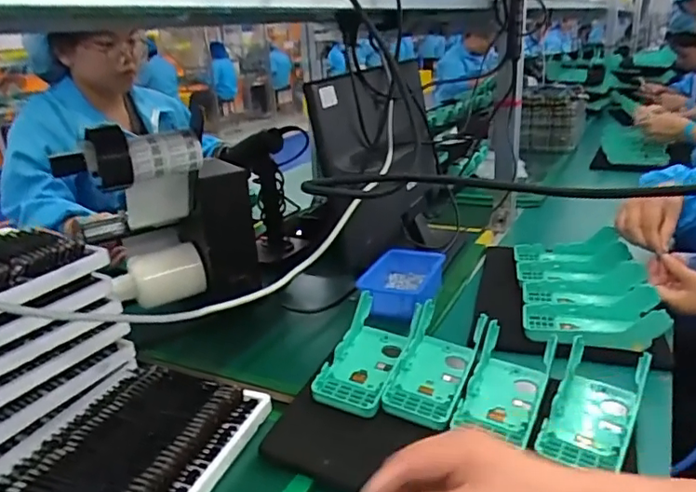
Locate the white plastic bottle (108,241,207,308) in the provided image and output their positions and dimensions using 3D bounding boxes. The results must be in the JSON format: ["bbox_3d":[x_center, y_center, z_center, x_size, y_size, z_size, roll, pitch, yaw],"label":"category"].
[{"bbox_3d":[-0.284,0.041,0.796,0.125,0.073,0.086,-8,17,-30],"label":"white plastic bottle"}]

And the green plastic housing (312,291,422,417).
[{"bbox_3d":[0.022,0.123,0.642,0.093,0.040,0.177,5,30,19],"label":"green plastic housing"}]

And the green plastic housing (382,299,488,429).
[{"bbox_3d":[0.098,0.136,0.620,0.076,0.056,0.156,7,29,25],"label":"green plastic housing"}]

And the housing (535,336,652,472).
[{"bbox_3d":[0.252,0.161,0.559,0.076,0.072,0.137,10,18,35],"label":"housing"}]

